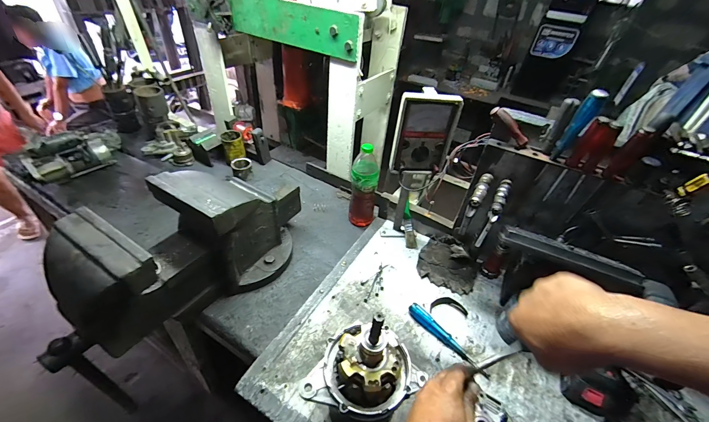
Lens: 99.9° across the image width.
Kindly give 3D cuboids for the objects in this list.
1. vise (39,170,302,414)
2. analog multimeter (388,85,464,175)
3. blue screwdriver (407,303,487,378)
[{"bbox_3d":[-0.327,0.070,0.640,0.215,0.245,0.533,23,43,18],"label":"vise"},{"bbox_3d":[0.149,-0.169,0.647,0.127,0.166,0.052,1,41,-6],"label":"analog multimeter"},{"bbox_3d":[0.197,0.268,0.634,0.191,0.023,0.025,34,48,28],"label":"blue screwdriver"}]

